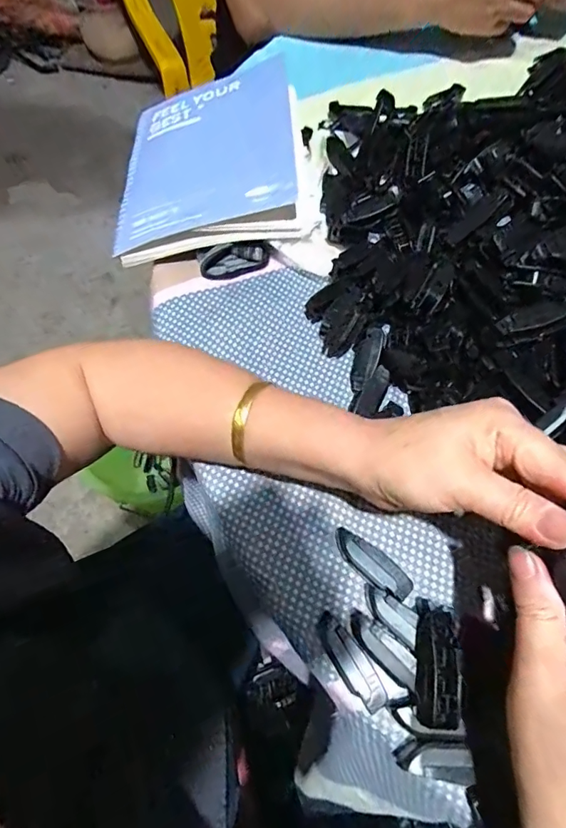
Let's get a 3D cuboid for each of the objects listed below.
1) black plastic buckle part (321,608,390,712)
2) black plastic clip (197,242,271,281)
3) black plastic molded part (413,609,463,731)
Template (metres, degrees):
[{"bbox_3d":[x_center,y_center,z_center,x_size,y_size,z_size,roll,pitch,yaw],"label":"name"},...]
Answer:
[{"bbox_3d":[0.038,0.139,0.260,0.017,0.008,0.053,-28,67,-14],"label":"black plastic buckle part"},{"bbox_3d":[-0.042,-0.132,0.397,0.061,0.023,0.019,-6,63,-4],"label":"black plastic clip"},{"bbox_3d":[0.086,0.139,0.253,0.021,0.013,0.056,10,63,4],"label":"black plastic molded part"}]

